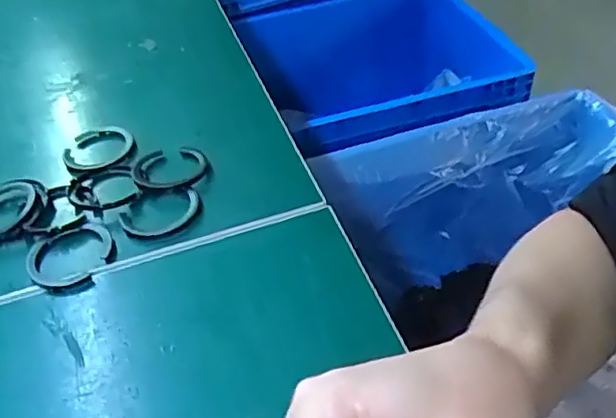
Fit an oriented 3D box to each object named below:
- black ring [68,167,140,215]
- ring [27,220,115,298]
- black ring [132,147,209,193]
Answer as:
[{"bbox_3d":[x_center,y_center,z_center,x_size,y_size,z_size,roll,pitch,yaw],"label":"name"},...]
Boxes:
[{"bbox_3d":[-0.134,-0.011,0.414,0.042,0.010,0.049,-21,37,-17],"label":"black ring"},{"bbox_3d":[-0.140,0.028,0.374,0.050,0.007,0.050,-3,42,3],"label":"ring"},{"bbox_3d":[-0.092,-0.027,0.424,0.048,0.009,0.048,-3,42,3],"label":"black ring"}]

